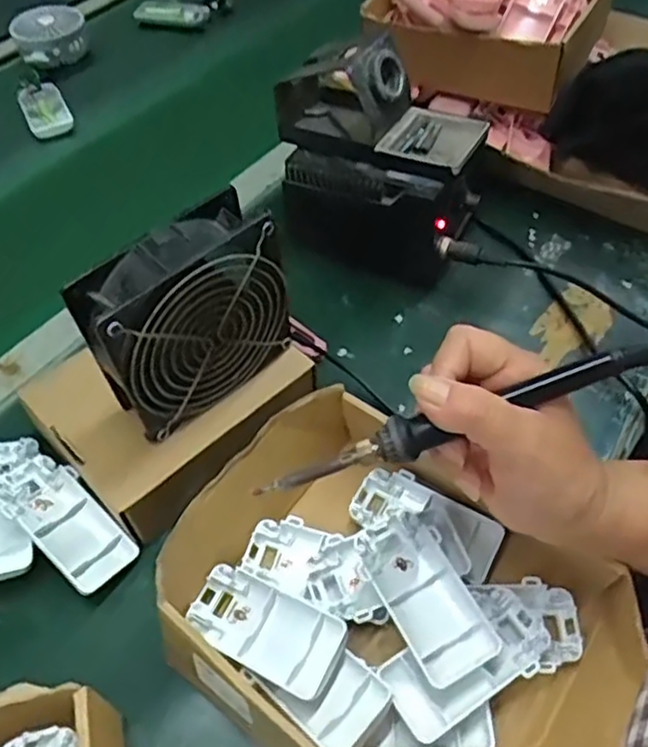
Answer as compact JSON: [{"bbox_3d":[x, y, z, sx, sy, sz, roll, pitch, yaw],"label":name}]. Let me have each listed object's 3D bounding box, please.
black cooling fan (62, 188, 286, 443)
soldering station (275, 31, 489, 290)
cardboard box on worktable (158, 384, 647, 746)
[{"bbox_3d":[-0.085,-0.034,0.418,0.121,0.112,0.046,-37,60,-23],"label":"black cooling fan"},{"bbox_3d":[0.046,-0.186,0.573,0.169,0.154,0.132,15,54,13],"label":"soldering station"},{"bbox_3d":[0.042,0.135,0.388,0.253,0.071,0.190,30,59,22],"label":"cardboard box on worktable"}]

